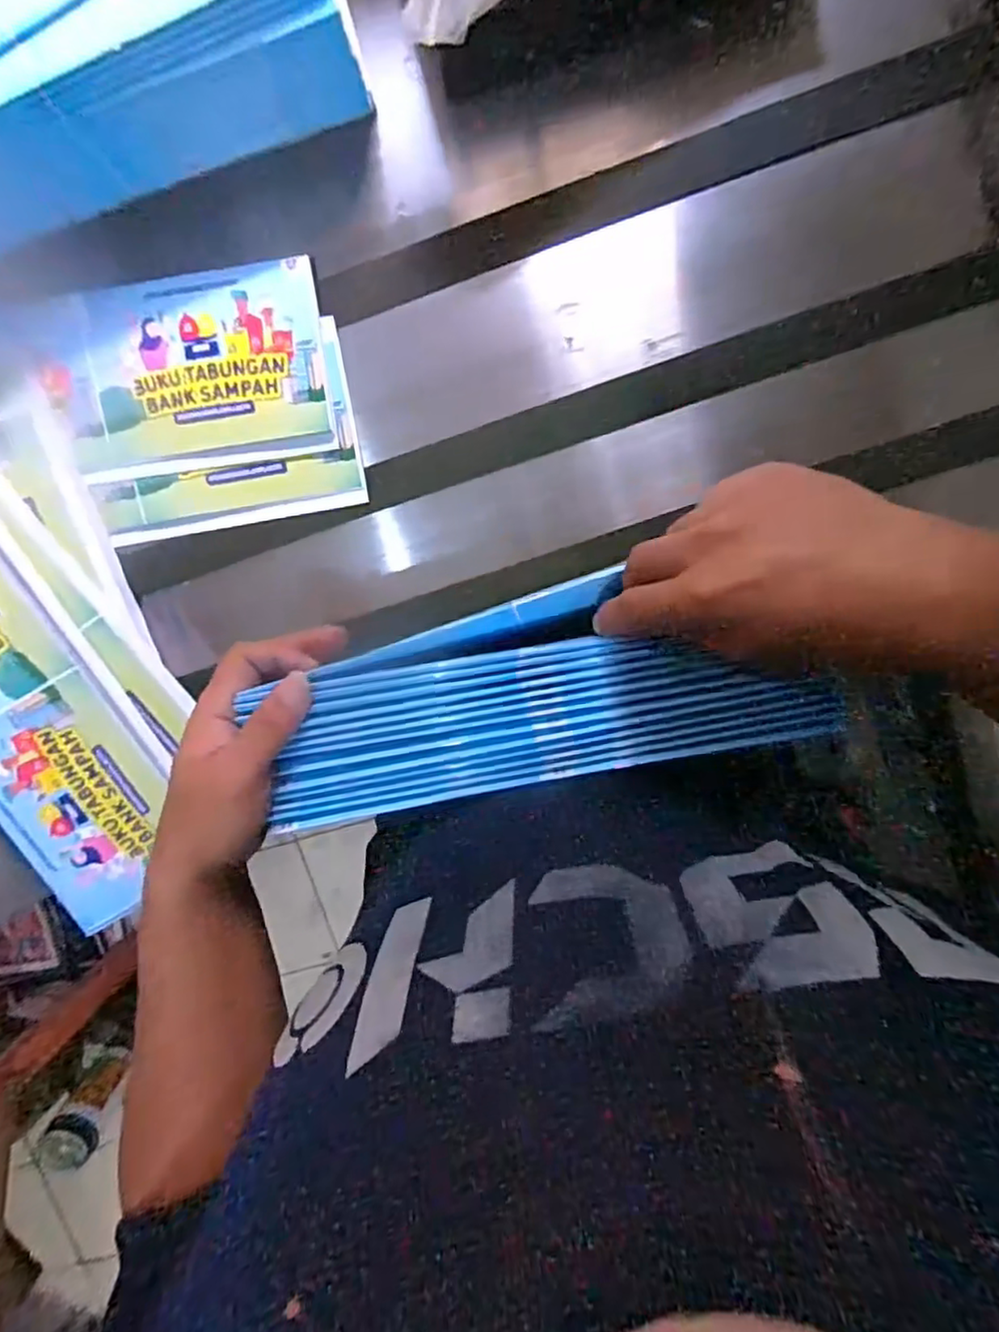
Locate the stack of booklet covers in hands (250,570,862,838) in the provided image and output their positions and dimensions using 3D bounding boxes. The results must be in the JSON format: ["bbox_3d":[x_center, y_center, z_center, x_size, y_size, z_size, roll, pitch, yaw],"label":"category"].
[{"bbox_3d":[0.021,0.016,0.339,0.296,0.020,0.107,-8,98,2],"label":"stack of booklet covers in hands"}]

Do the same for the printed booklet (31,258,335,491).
[{"bbox_3d":[-0.200,-0.189,0.406,0.177,0.011,0.117,-7,98,2],"label":"printed booklet"}]

